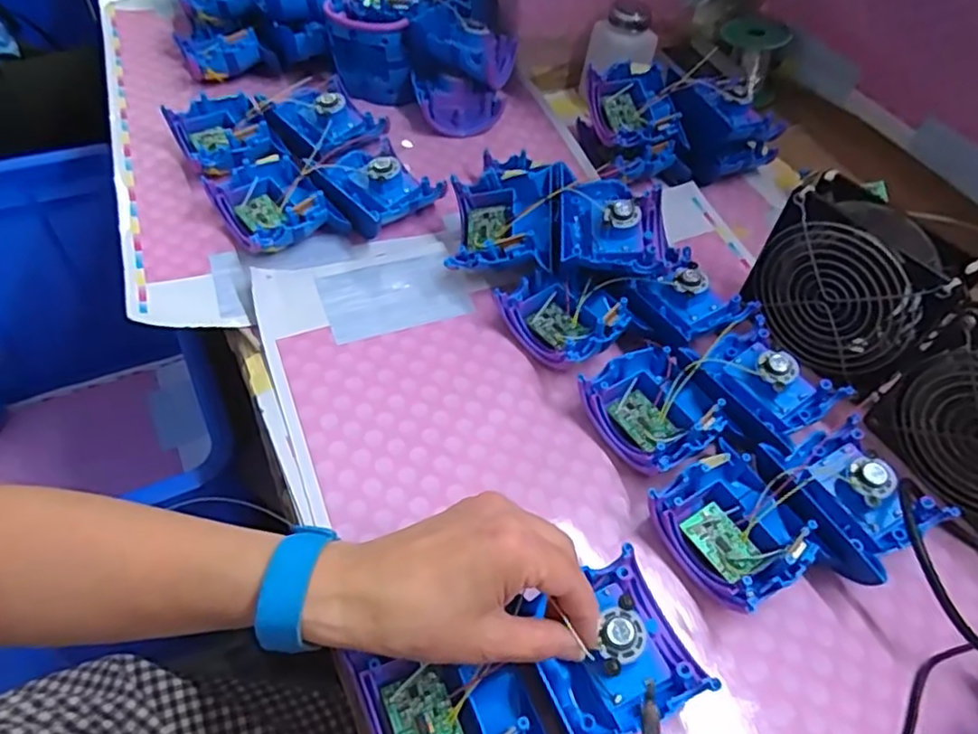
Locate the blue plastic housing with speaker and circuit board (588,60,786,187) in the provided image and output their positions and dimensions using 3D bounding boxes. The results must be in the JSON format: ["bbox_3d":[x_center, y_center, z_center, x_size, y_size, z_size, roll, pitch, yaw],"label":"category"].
[{"bbox_3d":[0.182,-0.227,0.614,0.172,0.069,0.085,-4,52,-7],"label":"blue plastic housing with speaker and circuit board"}]

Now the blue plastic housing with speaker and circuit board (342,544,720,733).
[{"bbox_3d":[0.020,0.155,0.325,0.159,0.030,0.080,-15,54,-12],"label":"blue plastic housing with speaker and circuit board"}]

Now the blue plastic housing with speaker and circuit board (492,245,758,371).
[{"bbox_3d":[0.101,-0.042,0.493,0.173,0.039,0.090,-15,54,-15],"label":"blue plastic housing with speaker and circuit board"}]

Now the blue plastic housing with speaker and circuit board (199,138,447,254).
[{"bbox_3d":[-0.131,-0.140,0.541,0.166,0.036,0.105,-27,58,-23],"label":"blue plastic housing with speaker and circuit board"}]

